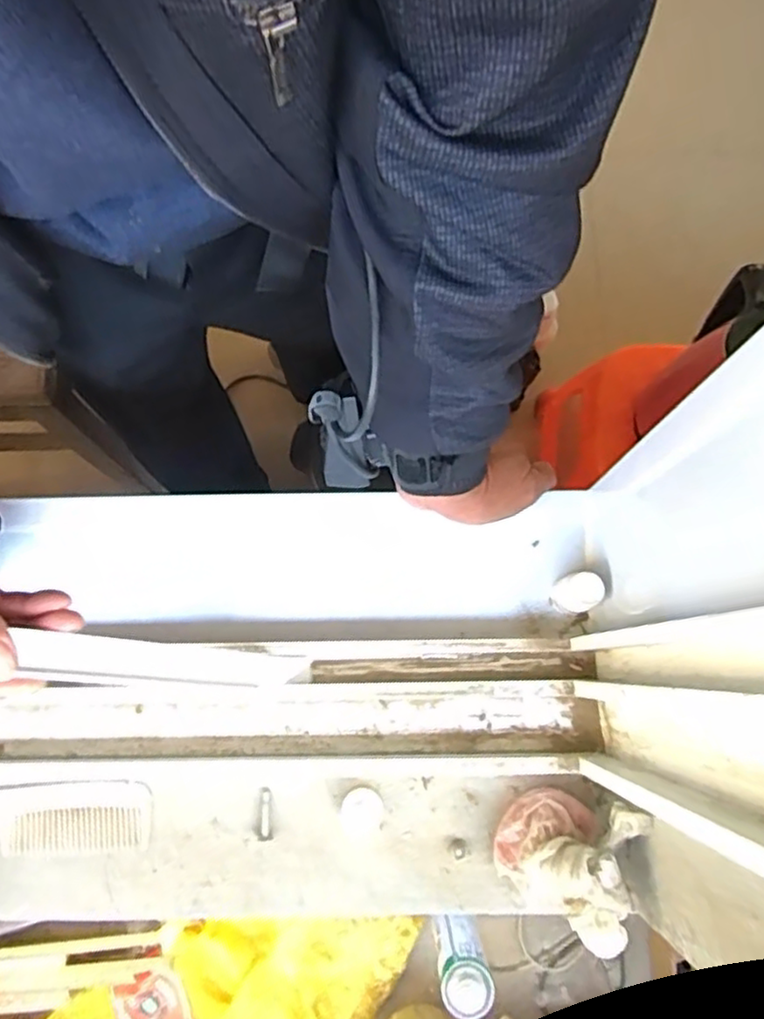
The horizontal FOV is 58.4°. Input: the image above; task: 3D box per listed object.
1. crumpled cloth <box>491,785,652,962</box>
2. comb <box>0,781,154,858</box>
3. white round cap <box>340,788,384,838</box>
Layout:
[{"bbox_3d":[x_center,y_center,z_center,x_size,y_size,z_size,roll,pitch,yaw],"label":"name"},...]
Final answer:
[{"bbox_3d":[0.116,0.225,0.438,0.077,0.051,0.082,15,78,4],"label":"crumpled cloth"},{"bbox_3d":[-0.263,0.216,0.475,0.202,0.007,0.045,-1,77,1],"label":"comb"},{"bbox_3d":[-0.015,0.208,0.469,0.028,0.011,0.031,19,78,5],"label":"white round cap"}]

